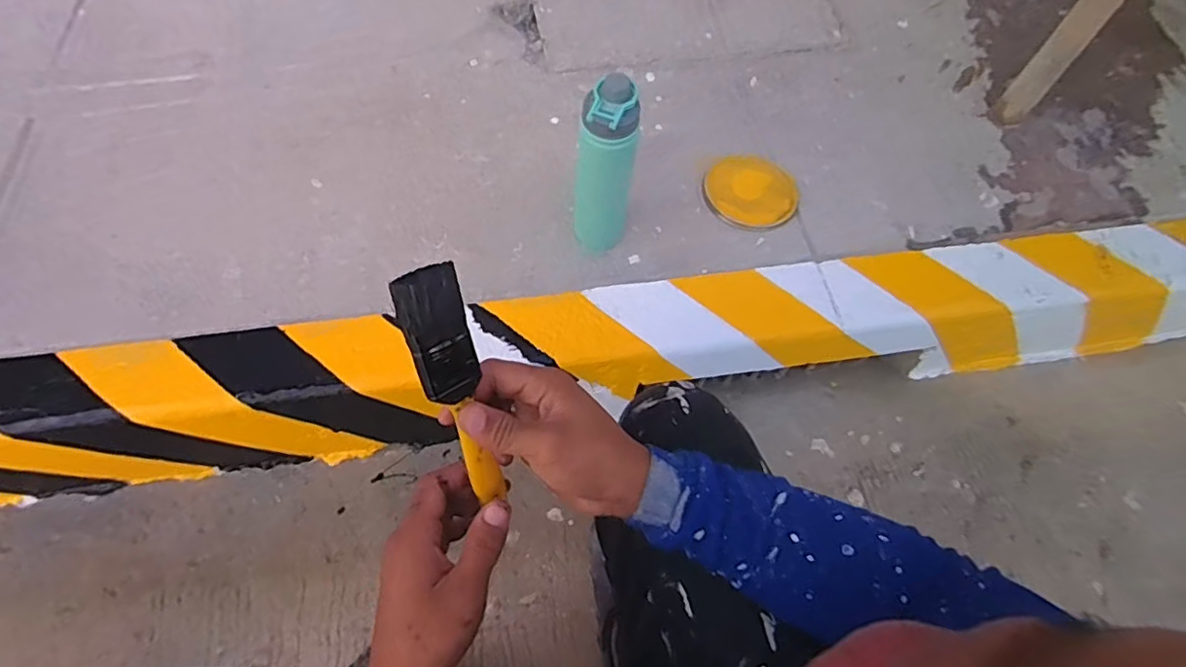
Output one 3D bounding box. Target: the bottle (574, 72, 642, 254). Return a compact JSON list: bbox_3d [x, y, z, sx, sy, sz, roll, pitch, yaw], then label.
[{"bbox_3d":[0.014,-0.201,0.785,0.077,0.272,0.066,0,63,-3],"label":"bottle"}]

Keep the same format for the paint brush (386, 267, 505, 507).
[{"bbox_3d":[-0.083,0.038,0.371,0.037,0.166,0.018,-18,30,-12],"label":"paint brush"}]

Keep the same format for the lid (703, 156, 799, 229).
[{"bbox_3d":[0.255,-0.232,0.957,0.140,0.008,0.145,1,63,-3],"label":"lid"}]

